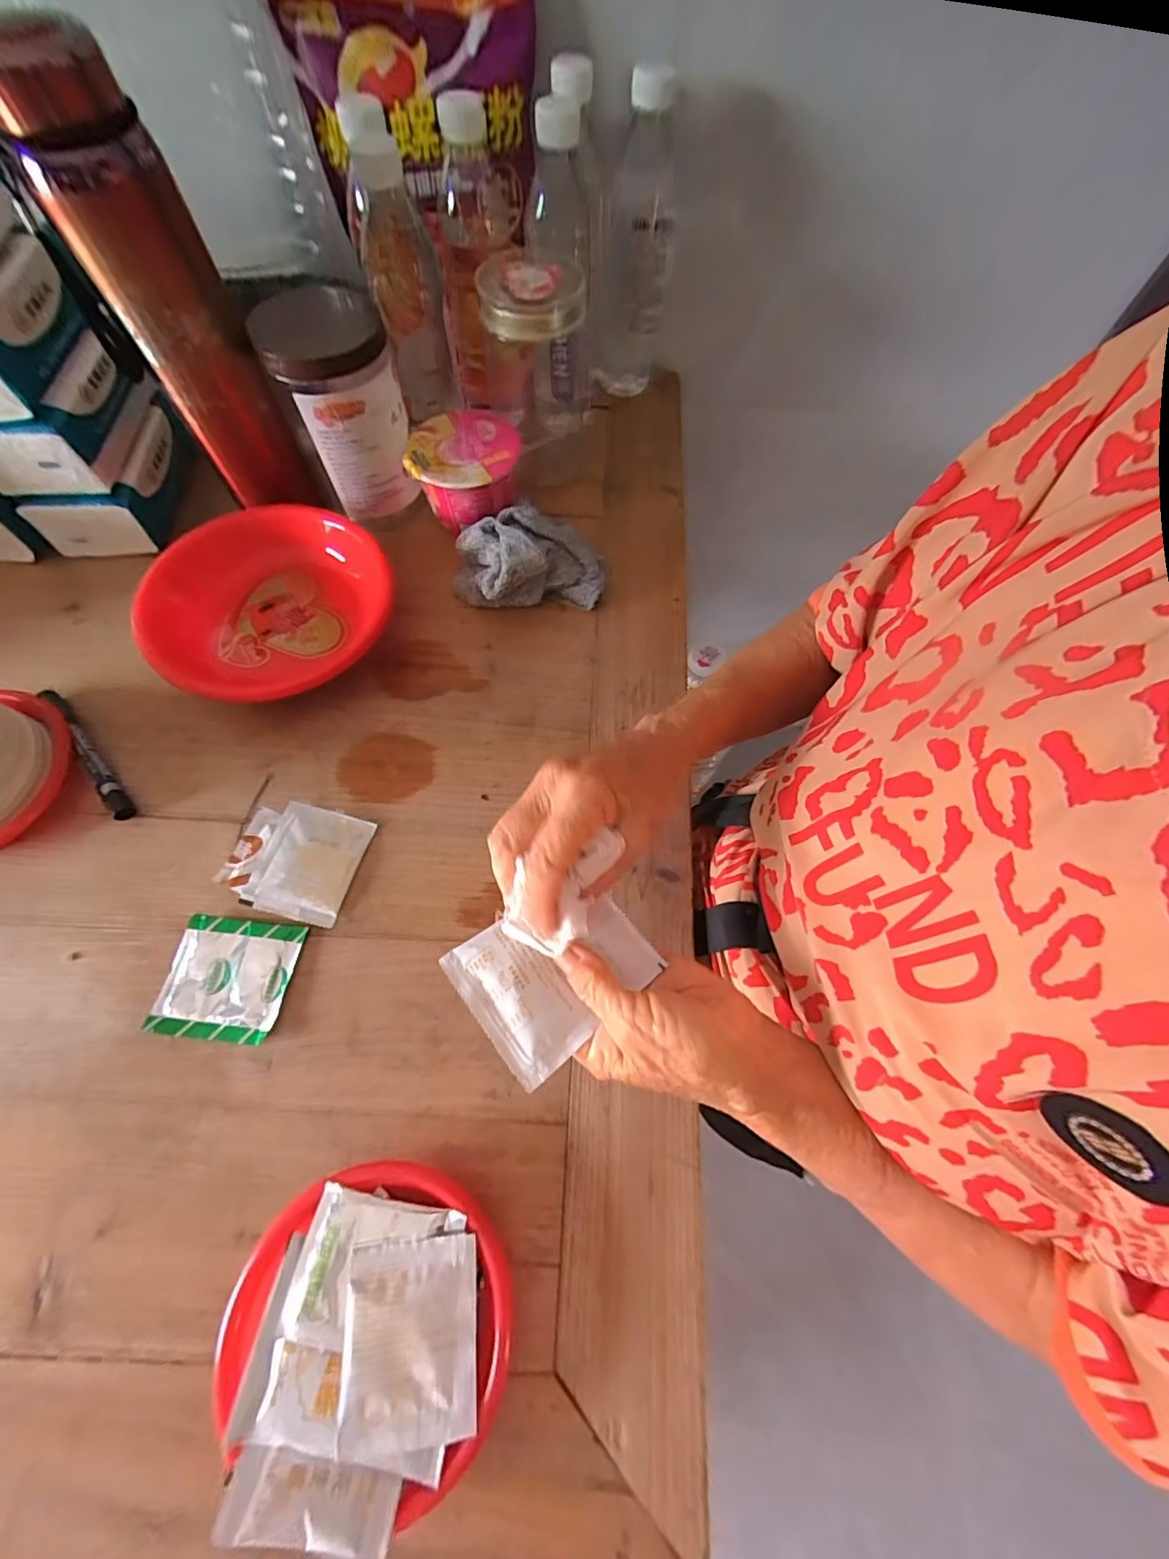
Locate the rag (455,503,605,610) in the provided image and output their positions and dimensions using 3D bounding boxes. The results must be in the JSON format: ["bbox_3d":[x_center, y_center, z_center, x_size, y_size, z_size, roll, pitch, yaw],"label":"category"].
[{"bbox_3d":[-0.051,-0.197,0.474,0.126,0.054,0.084,-6,67,-5],"label":"rag"}]

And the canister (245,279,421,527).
[{"bbox_3d":[-0.206,-0.322,0.454,0.093,0.138,0.112,-21,69,-10],"label":"canister"}]

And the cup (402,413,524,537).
[{"bbox_3d":[-0.109,-0.281,0.498,0.095,0.071,0.093,1,67,-2],"label":"cup"}]

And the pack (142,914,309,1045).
[{"bbox_3d":[-0.236,0.131,0.353,0.078,0.006,0.073,7,67,1],"label":"pack"}]

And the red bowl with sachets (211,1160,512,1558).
[{"bbox_3d":[-0.112,0.286,0.277,0.139,0.035,0.136,1,67,-2],"label":"red bowl with sachets"}]

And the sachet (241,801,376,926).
[{"bbox_3d":[-0.196,0.058,0.381,0.064,0.014,0.078,13,67,4],"label":"sachet"}]

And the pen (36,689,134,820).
[{"bbox_3d":[-0.382,-0.021,0.409,0.014,0.017,0.137,-40,74,-17],"label":"pen"}]

